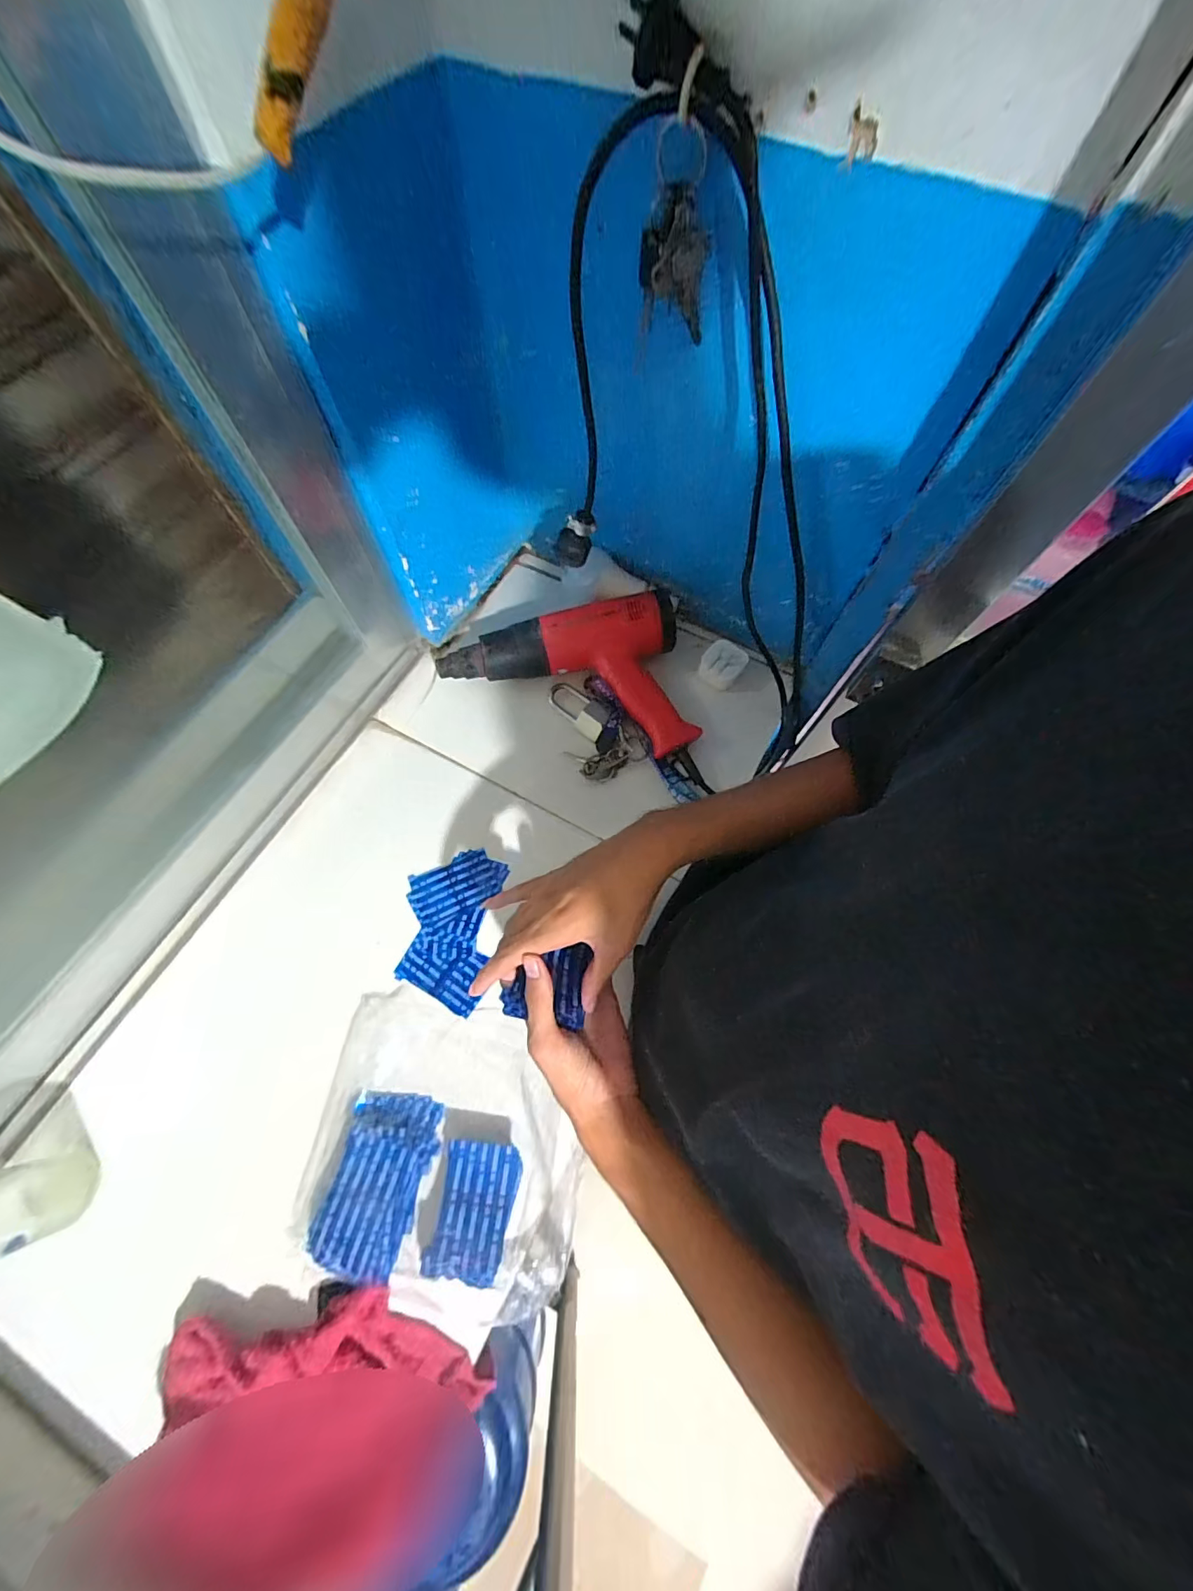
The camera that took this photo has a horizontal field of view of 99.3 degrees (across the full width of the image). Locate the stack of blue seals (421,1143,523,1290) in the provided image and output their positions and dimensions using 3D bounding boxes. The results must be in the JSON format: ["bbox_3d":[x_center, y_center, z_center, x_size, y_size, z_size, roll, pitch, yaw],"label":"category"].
[{"bbox_3d":[-0.099,0.333,0.408,0.059,0.026,0.093,11,68,4],"label":"stack of blue seals"}]

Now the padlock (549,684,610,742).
[{"bbox_3d":[-0.019,-0.101,0.580,0.082,0.015,0.036,42,73,15],"label":"padlock"}]

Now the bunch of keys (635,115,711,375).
[{"bbox_3d":[0.053,-0.360,0.341,0.045,0.117,0.025,11,68,4],"label":"bunch of keys"}]

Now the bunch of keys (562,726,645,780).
[{"bbox_3d":[0.013,-0.045,0.564,0.079,0.018,0.047,-24,70,-10],"label":"bunch of keys"}]

